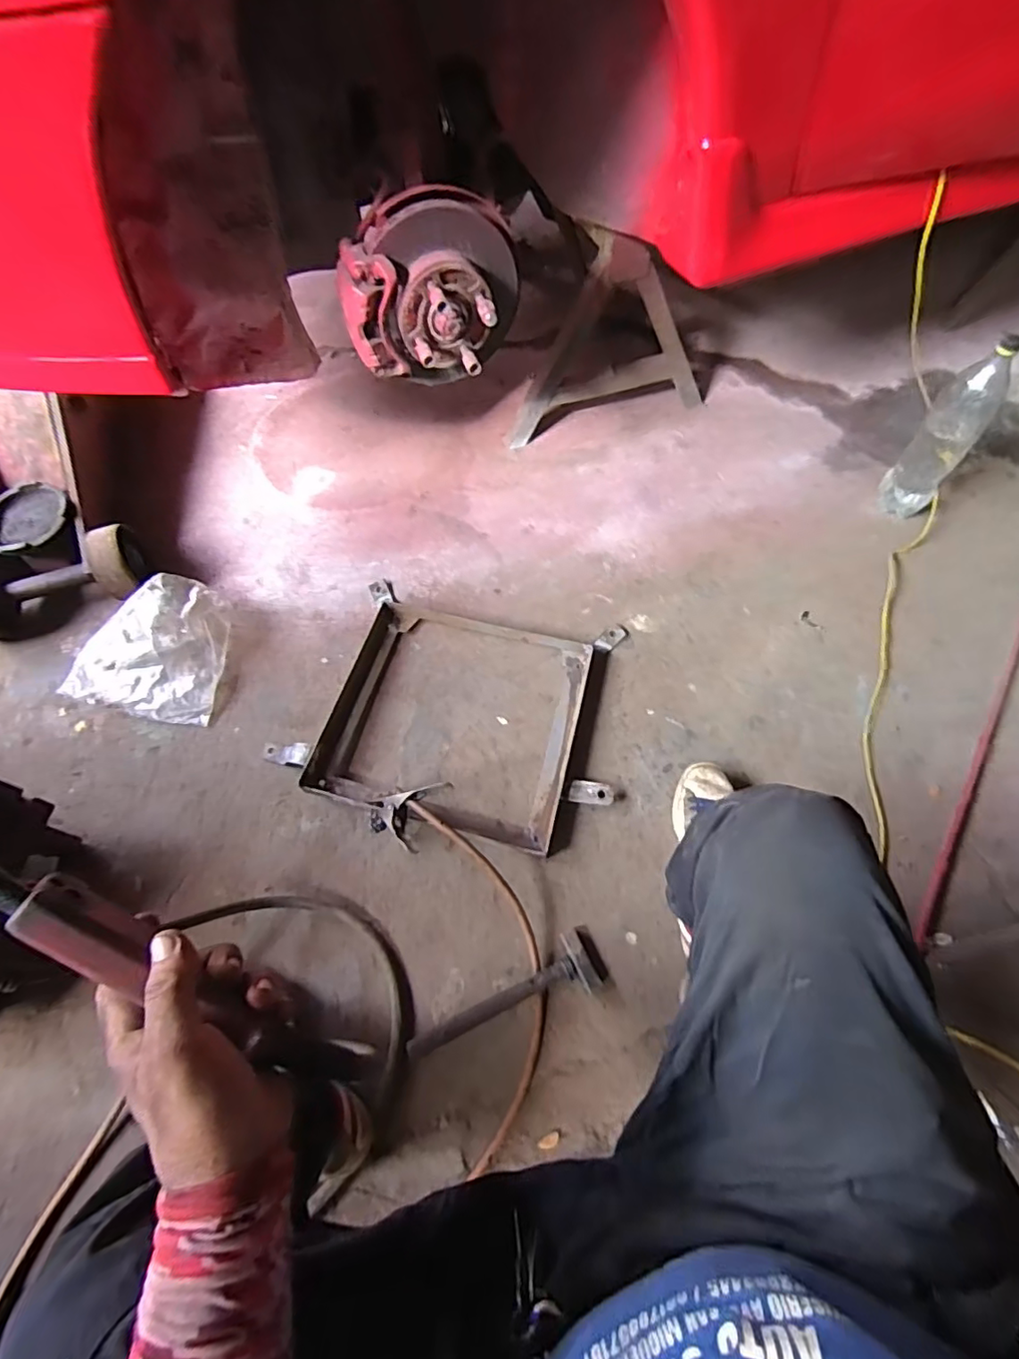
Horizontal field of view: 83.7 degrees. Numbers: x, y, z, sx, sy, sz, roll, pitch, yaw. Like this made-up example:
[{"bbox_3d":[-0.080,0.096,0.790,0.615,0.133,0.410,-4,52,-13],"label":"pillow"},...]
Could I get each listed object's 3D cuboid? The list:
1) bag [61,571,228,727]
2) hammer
[{"bbox_3d":[-0.625,-0.070,1.012,0.257,0.082,0.256,12,61,10],"label":"bag"},{"bbox_3d":[0.005,0.425,0.745,0.270,0.058,0.073,-27,62,-12],"label":"hammer"}]

